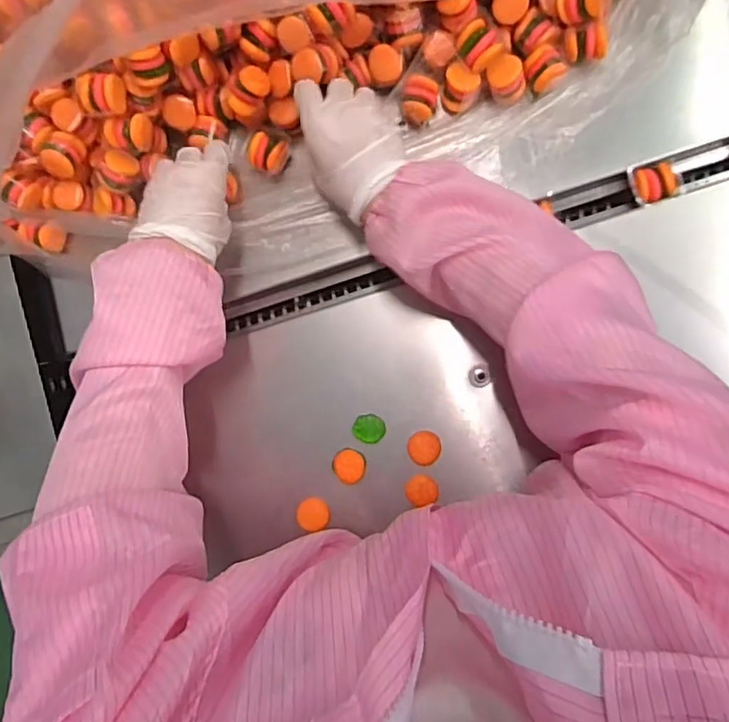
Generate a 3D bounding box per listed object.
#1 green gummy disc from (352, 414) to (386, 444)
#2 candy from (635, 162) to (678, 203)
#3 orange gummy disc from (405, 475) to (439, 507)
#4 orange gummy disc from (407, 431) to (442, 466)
[{"bbox_3d":[0.004,0.060,0.491,0.028,0.006,0.025,21,90,7],"label":"green gummy disc"},{"bbox_3d":[0.248,-0.151,0.481,0.033,0.026,0.028,-14,86,5],"label":"candy"},{"bbox_3d":[0.050,0.112,0.487,0.028,0.017,0.026,0,87,6],"label":"orange gummy disc"},{"bbox_3d":[0.053,0.077,0.494,0.028,0.014,0.029,-2,87,6],"label":"orange gummy disc"}]

